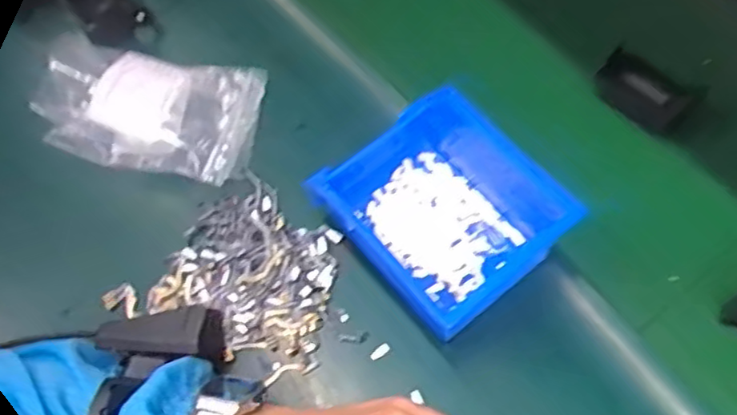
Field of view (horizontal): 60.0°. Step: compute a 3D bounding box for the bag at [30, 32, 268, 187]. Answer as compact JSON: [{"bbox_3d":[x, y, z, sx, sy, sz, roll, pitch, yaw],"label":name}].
[{"bbox_3d":[-0.167,-0.083,0.474,0.163,0.049,0.103,8,63,8],"label":"bag"}]

